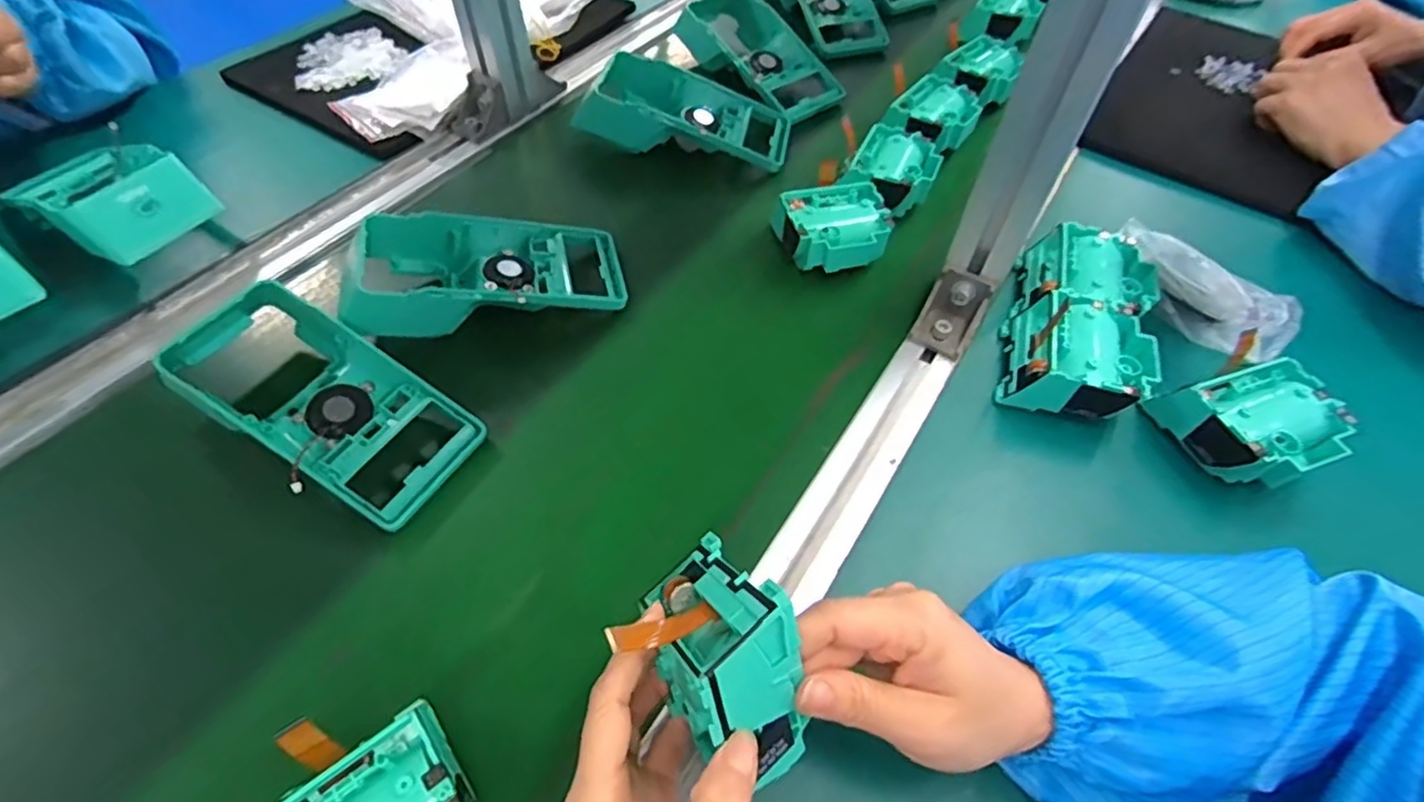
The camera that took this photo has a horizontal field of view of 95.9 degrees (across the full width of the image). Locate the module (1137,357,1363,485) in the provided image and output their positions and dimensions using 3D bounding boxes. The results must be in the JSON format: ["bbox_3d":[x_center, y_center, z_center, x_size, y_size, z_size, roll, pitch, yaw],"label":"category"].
[{"bbox_3d":[0.316,0.015,0.377,0.069,0.045,0.070,-16,57,-13],"label":"module"}]

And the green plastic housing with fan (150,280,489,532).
[{"bbox_3d":[-0.238,0.000,0.384,0.191,0.056,0.092,27,59,16],"label":"green plastic housing with fan"}]

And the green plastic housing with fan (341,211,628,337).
[{"bbox_3d":[-0.157,-0.094,0.447,0.184,0.049,0.097,-11,56,-10],"label":"green plastic housing with fan"}]

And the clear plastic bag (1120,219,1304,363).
[{"bbox_3d":[0.343,-0.088,0.459,0.072,0.028,0.140,-19,58,-15],"label":"clear plastic bag"}]

